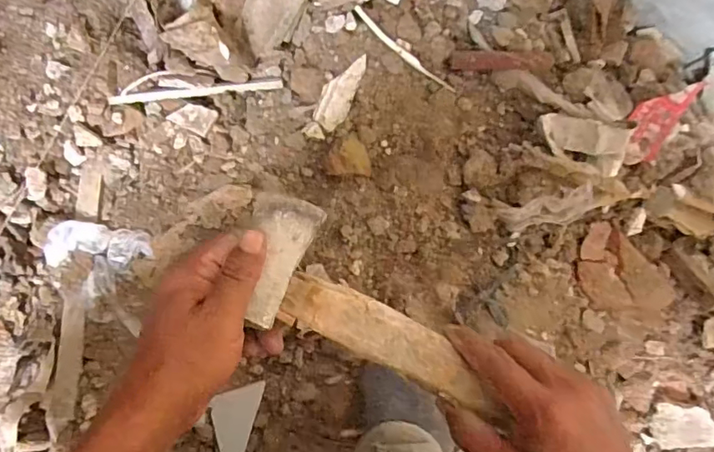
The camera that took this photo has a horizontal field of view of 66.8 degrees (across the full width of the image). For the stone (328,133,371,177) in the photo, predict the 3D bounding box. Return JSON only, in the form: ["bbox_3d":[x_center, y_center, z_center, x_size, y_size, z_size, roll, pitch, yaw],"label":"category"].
[{"bbox_3d":[-0.008,-0.070,0.544,0.043,0.021,0.038,-1,88,-10],"label":"stone"}]

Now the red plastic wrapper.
[{"bbox_3d":[0.329,-0.124,0.584,0.049,0.024,0.092,31,83,-7],"label":"red plastic wrapper"}]

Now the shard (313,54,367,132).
[{"bbox_3d":[-0.018,-0.133,0.541,0.031,0.014,0.080,21,85,-8],"label":"shard"}]

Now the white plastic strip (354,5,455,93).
[{"bbox_3d":[0.048,-0.180,0.566,0.132,0.017,0.015,38,85,-6],"label":"white plastic strip"}]

